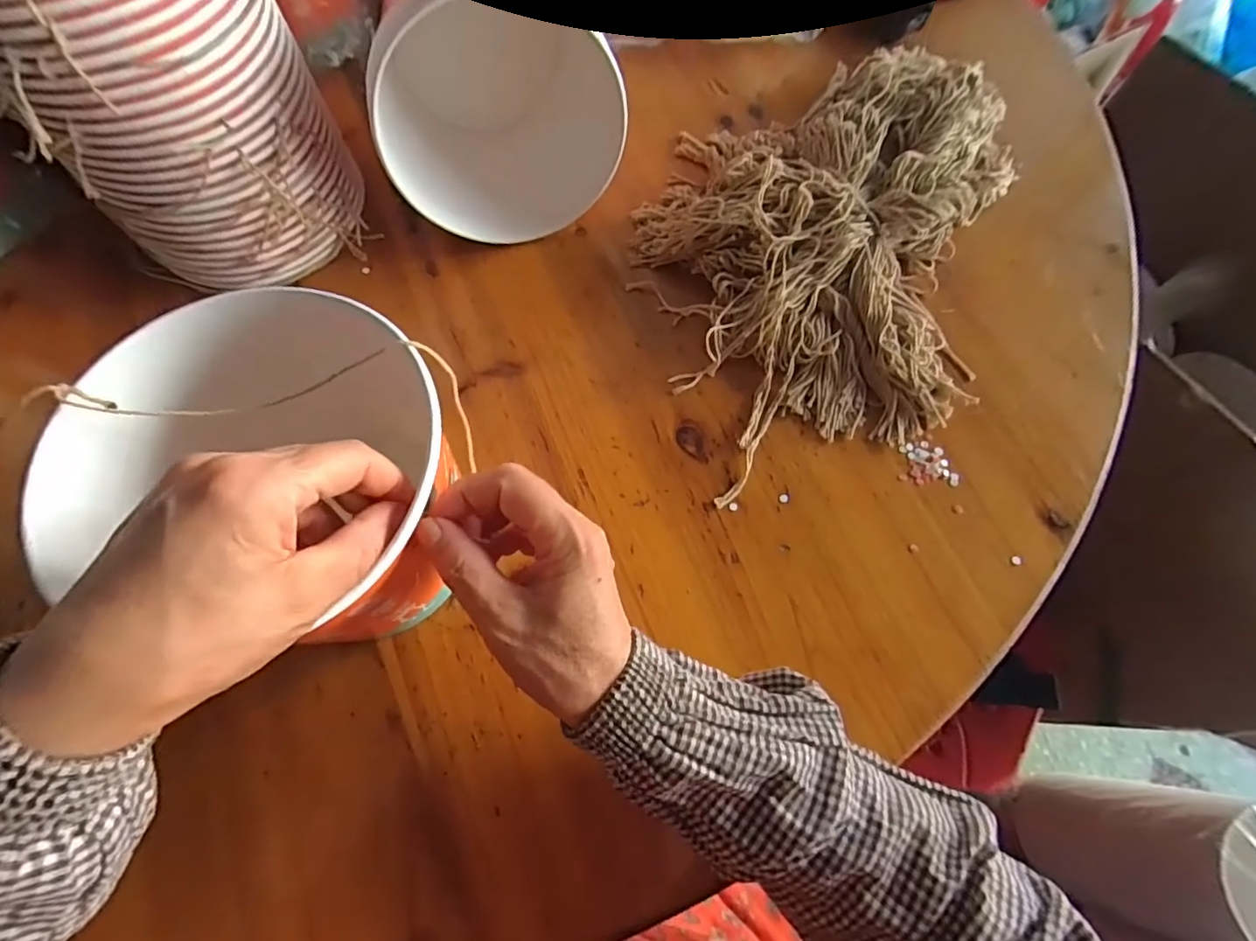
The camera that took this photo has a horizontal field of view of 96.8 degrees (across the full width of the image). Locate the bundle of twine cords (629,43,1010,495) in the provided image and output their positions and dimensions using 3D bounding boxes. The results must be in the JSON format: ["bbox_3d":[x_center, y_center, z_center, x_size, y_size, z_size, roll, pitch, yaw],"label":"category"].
[{"bbox_3d":[0.168,-0.179,0.423,0.321,0.054,0.324,-17,70,-9],"label":"bundle of twine cords"}]

